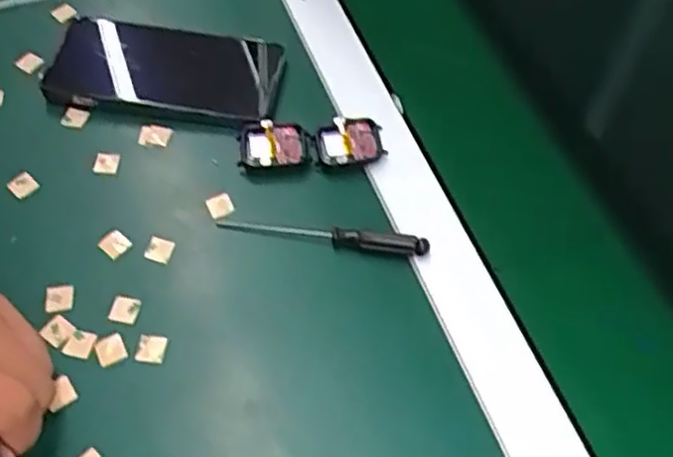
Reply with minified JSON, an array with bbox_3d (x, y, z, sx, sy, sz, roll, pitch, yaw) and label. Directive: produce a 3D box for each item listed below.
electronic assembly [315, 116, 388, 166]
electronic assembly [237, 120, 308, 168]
[{"bbox_3d":[0.009,-0.059,0.487,0.045,0.014,0.035,-5,57,-6],"label":"electronic assembly"},{"bbox_3d":[-0.043,-0.056,0.484,0.046,0.014,0.034,-2,57,-4],"label":"electronic assembly"}]

